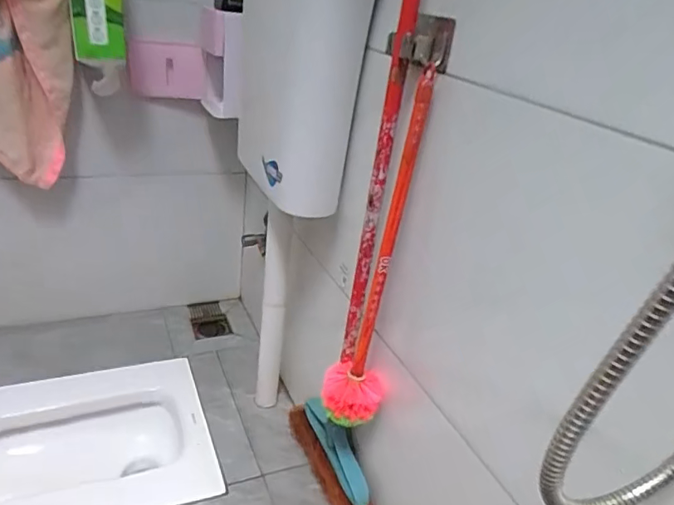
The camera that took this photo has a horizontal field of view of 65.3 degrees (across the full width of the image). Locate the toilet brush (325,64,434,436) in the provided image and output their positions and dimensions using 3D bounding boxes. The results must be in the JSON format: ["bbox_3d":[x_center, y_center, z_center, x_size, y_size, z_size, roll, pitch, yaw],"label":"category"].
[{"bbox_3d":[0.052,0.021,0.722,0.088,0.500,0.097,11,27,6],"label":"toilet brush"}]

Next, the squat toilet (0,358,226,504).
[{"bbox_3d":[-0.547,0.411,1.056,0.554,0.076,0.407,-5,29,-24],"label":"squat toilet"}]

